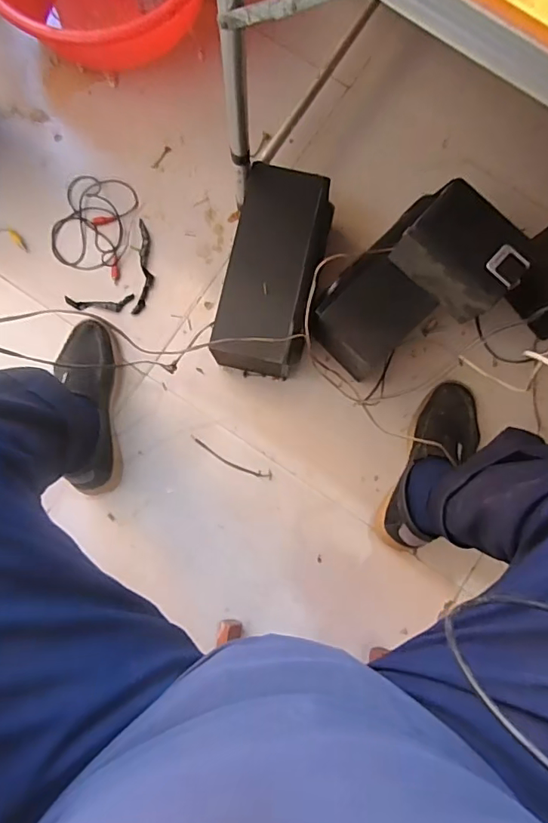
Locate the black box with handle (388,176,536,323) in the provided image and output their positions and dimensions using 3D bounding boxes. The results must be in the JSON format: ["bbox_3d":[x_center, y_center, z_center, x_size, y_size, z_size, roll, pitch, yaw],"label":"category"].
[{"bbox_3d":[0.235,-0.199,0.625,0.143,0.096,0.097,41,86,4],"label":"black box with handle"}]

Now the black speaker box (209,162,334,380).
[{"bbox_3d":[0.000,-0.198,0.732,0.126,0.117,0.271,13,85,1],"label":"black speaker box"}]

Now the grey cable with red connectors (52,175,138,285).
[{"bbox_3d":[-0.300,-0.308,0.816,0.123,0.015,0.164,12,85,1],"label":"grey cable with red connectors"}]

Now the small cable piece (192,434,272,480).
[{"bbox_3d":[-0.070,0.076,0.785,0.144,0.004,0.021,23,91,9],"label":"small cable piece"}]

